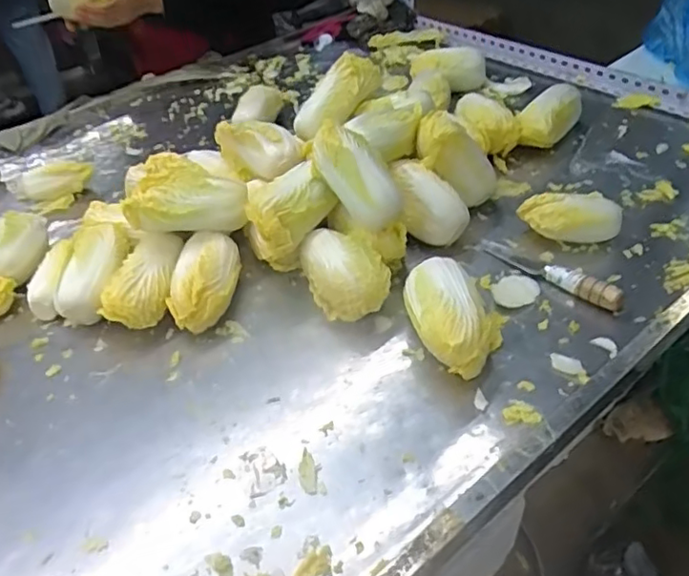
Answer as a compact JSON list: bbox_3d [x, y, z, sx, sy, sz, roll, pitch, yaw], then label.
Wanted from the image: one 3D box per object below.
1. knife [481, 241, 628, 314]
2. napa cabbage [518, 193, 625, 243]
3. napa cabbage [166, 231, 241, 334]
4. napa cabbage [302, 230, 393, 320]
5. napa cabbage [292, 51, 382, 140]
[{"bbox_3d":[0.244,-0.022,0.724,0.019,0.033,0.185,-33,47,-27],"label":"knife"},{"bbox_3d":[0.284,-0.084,0.765,0.118,0.058,0.051,3,42,12],"label":"napa cabbage"},{"bbox_3d":[-0.167,-0.006,0.733,0.071,0.066,0.127,3,42,11],"label":"napa cabbage"},{"bbox_3d":[0.001,-0.015,0.717,0.091,0.074,0.116,-12,41,-5],"label":"napa cabbage"},{"bbox_3d":[-0.009,-0.270,0.879,0.148,0.065,0.064,-42,46,8],"label":"napa cabbage"}]

